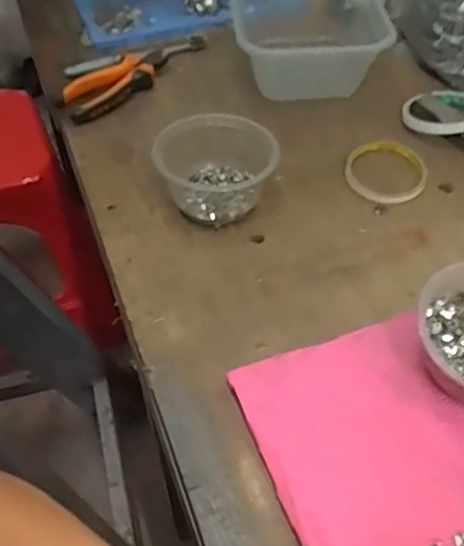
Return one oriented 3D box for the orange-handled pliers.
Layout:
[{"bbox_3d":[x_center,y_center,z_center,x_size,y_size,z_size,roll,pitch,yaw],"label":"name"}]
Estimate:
[{"bbox_3d":[-0.115,-0.246,0.758,0.213,0.033,0.066,-37,59,-26],"label":"orange-handled pliers"}]

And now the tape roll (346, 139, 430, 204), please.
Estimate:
[{"bbox_3d":[0.162,-0.106,0.654,0.081,0.012,0.092,24,54,20],"label":"tape roll"}]

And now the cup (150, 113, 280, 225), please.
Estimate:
[{"bbox_3d":[-0.014,-0.102,0.608,0.113,0.065,0.091,-2,50,-1],"label":"cup"}]

